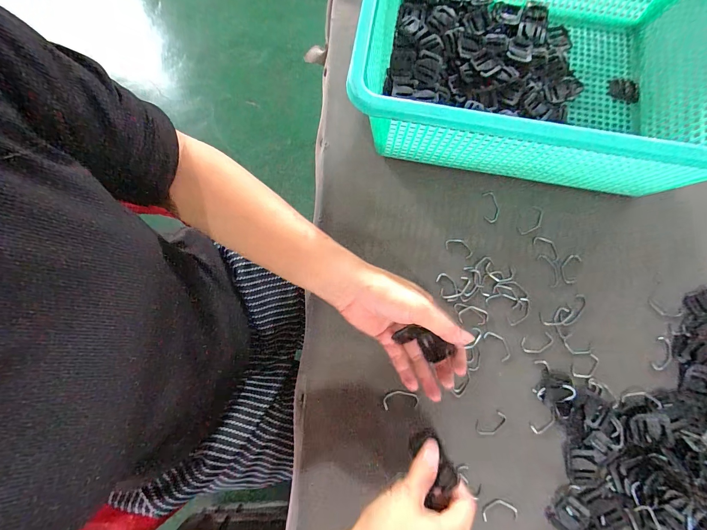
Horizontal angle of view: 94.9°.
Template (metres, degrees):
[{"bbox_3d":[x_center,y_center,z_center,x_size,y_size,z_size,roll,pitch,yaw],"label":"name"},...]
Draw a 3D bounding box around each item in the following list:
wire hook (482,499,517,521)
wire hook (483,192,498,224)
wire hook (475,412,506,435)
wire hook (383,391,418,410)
[{"bbox_3d":[0.144,0.242,0.318,0.034,0.004,0.021,-6,79,0],"label":"wire hook"},{"bbox_3d":[0.161,-0.067,0.380,0.018,0.004,0.037,0,79,1],"label":"wire hook"},{"bbox_3d":[0.142,0.165,0.333,0.034,0.004,0.018,-19,79,-3],"label":"wire hook"},{"bbox_3d":[0.049,0.141,0.340,0.037,0.005,0.017,-8,79,-1],"label":"wire hook"}]

